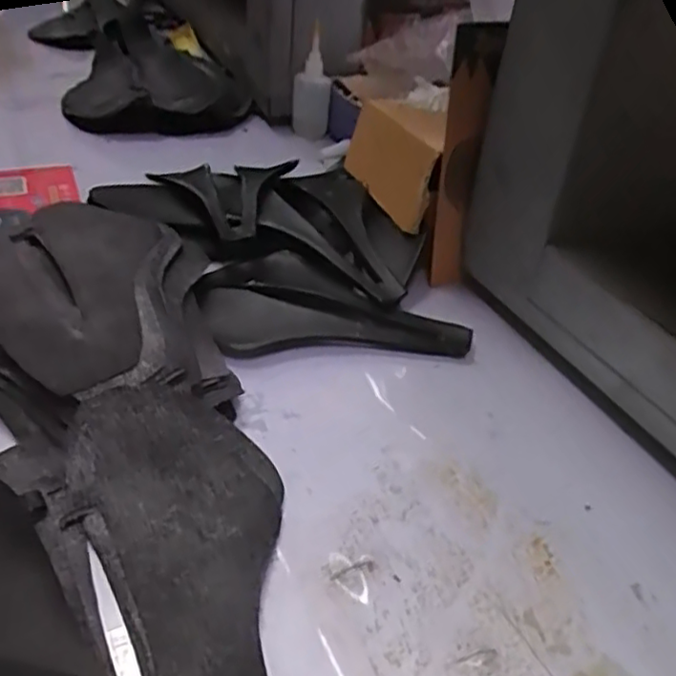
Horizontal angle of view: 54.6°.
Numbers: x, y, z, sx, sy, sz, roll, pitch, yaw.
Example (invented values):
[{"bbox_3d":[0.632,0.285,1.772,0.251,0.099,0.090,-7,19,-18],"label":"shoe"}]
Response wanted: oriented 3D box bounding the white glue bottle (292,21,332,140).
[{"bbox_3d":[-0.032,-0.318,0.831,0.047,0.124,0.029,4,37,-5],"label":"white glue bottle"}]

